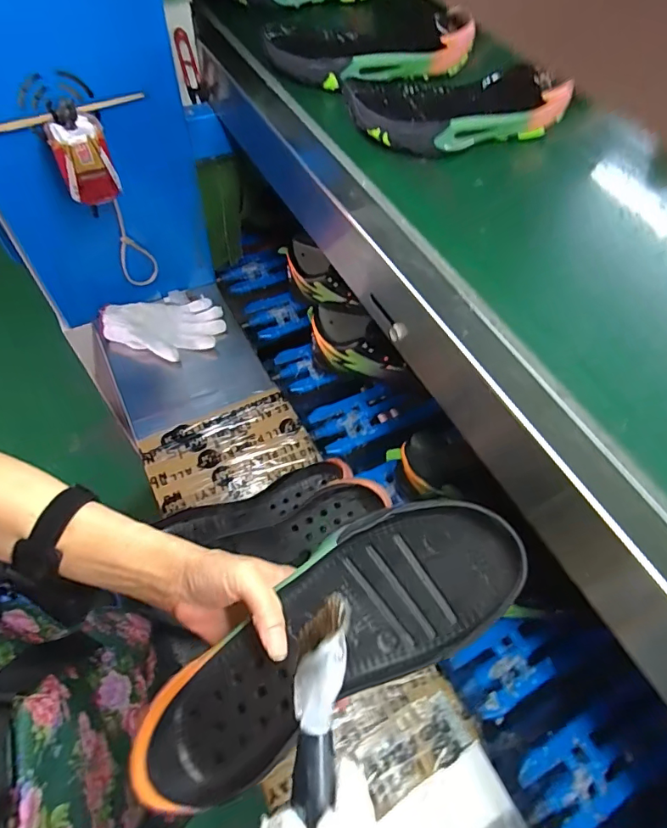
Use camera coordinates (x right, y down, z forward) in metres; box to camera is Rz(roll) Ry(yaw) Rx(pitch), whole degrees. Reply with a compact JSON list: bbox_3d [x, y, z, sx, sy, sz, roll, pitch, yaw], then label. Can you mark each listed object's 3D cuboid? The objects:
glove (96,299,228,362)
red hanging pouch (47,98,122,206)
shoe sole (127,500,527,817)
[{"bbox_3d":[-0.295,-0.151,0.829,0.201,0.043,0.127,-11,61,-8],"label":"glove"},{"bbox_3d":[-0.324,-0.332,0.620,0.066,0.095,0.068,-21,62,-13],"label":"red hanging pouch"},{"bbox_3d":[-0.004,0.151,0.322,0.271,0.044,0.095,-33,65,-1],"label":"shoe sole"}]

